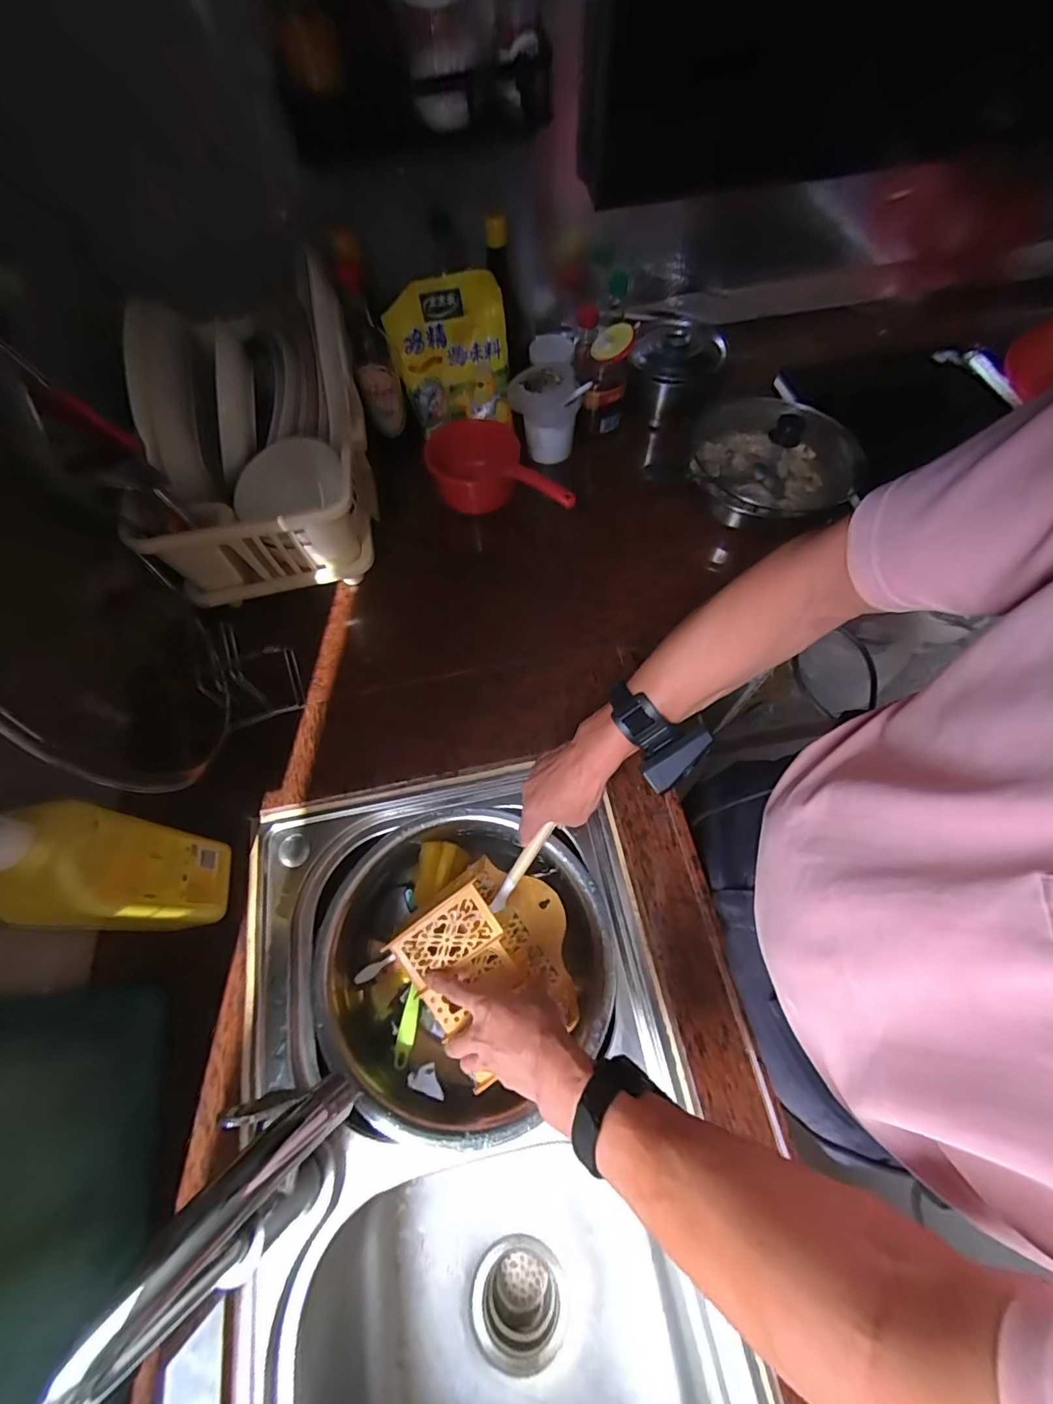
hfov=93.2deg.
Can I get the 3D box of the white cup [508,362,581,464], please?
[{"bbox_3d":[0.027,-0.457,0.790,0.099,0.108,0.089,-7,64,-2],"label":"white cup"}]

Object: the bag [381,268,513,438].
[{"bbox_3d":[-0.118,-0.545,0.785,0.173,0.192,0.031,-11,44,-4],"label":"bag"}]

